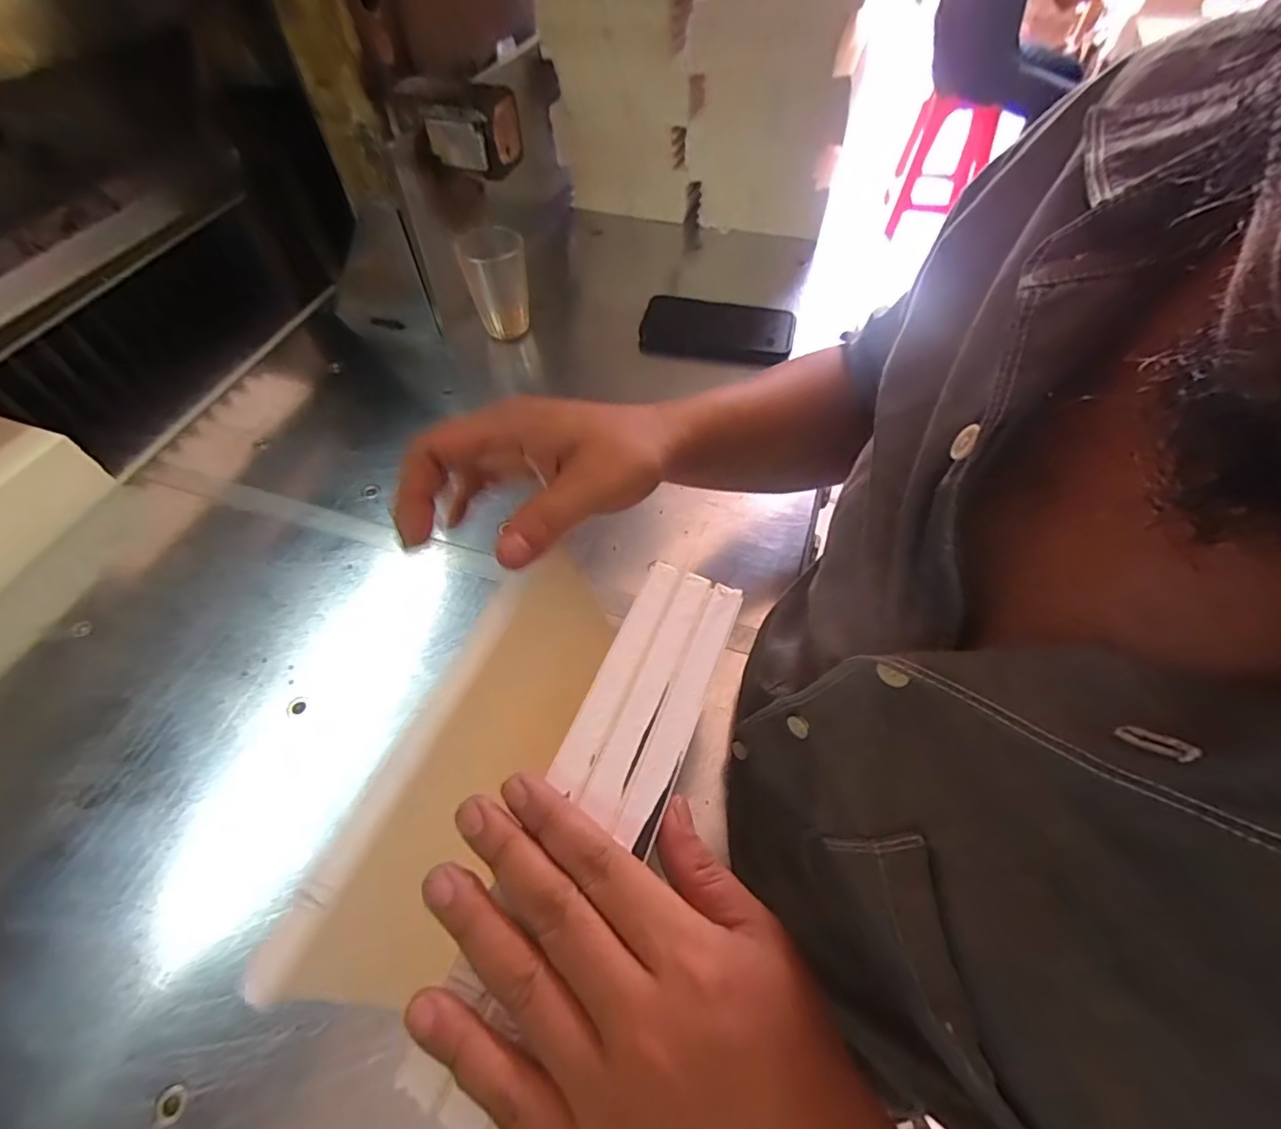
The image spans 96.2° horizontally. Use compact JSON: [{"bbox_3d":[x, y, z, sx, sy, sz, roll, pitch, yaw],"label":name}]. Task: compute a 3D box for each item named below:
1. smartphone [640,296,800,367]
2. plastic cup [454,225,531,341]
[{"bbox_3d":[0.085,-0.260,0.637,0.163,0.014,0.078,10,72,9],"label":"smartphone"},{"bbox_3d":[-0.152,-0.299,0.619,0.065,0.097,0.063,-1,55,1],"label":"plastic cup"}]

